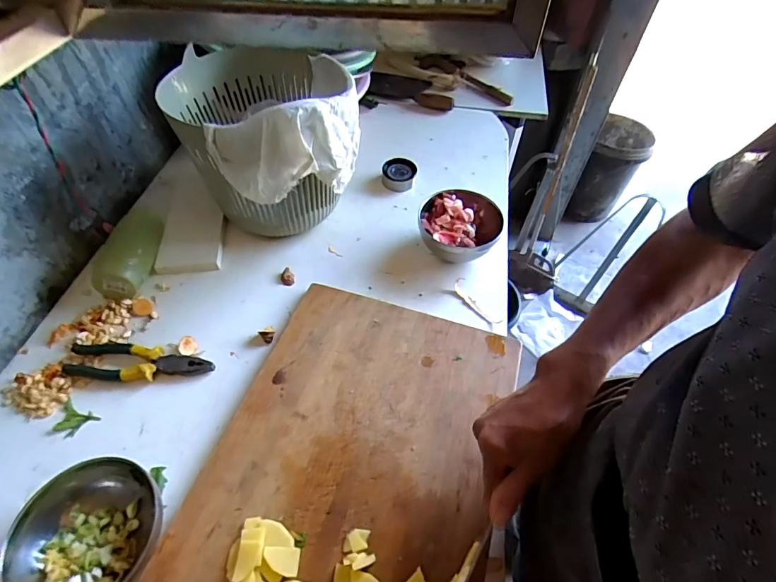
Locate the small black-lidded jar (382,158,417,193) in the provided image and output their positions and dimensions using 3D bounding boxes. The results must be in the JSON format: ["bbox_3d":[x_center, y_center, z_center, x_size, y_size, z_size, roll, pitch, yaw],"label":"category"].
[{"bbox_3d":[0.022,-0.229,0.829,0.065,0.029,0.063,1,53,-1],"label":"small black-lidded jar"}]

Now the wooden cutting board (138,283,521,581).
[{"bbox_3d":[-0.032,0.215,0.496,0.344,0.039,0.478,15,54,9],"label":"wooden cutting board"}]

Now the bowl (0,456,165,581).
[{"bbox_3d":[-0.310,0.255,0.440,0.131,0.065,0.137,-7,54,-7],"label":"bowl"}]

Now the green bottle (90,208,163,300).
[{"bbox_3d":[-0.409,-0.074,0.673,0.065,0.069,0.167,-3,53,-4],"label":"green bottle"}]

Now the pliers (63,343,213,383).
[{"bbox_3d":[-0.347,0.098,0.584,0.202,0.022,0.054,4,53,1],"label":"pliers"}]

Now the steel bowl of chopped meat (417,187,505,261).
[{"bbox_3d":[0.122,-0.101,0.715,0.137,0.078,0.133,1,53,-1],"label":"steel bowl of chopped meat"}]

